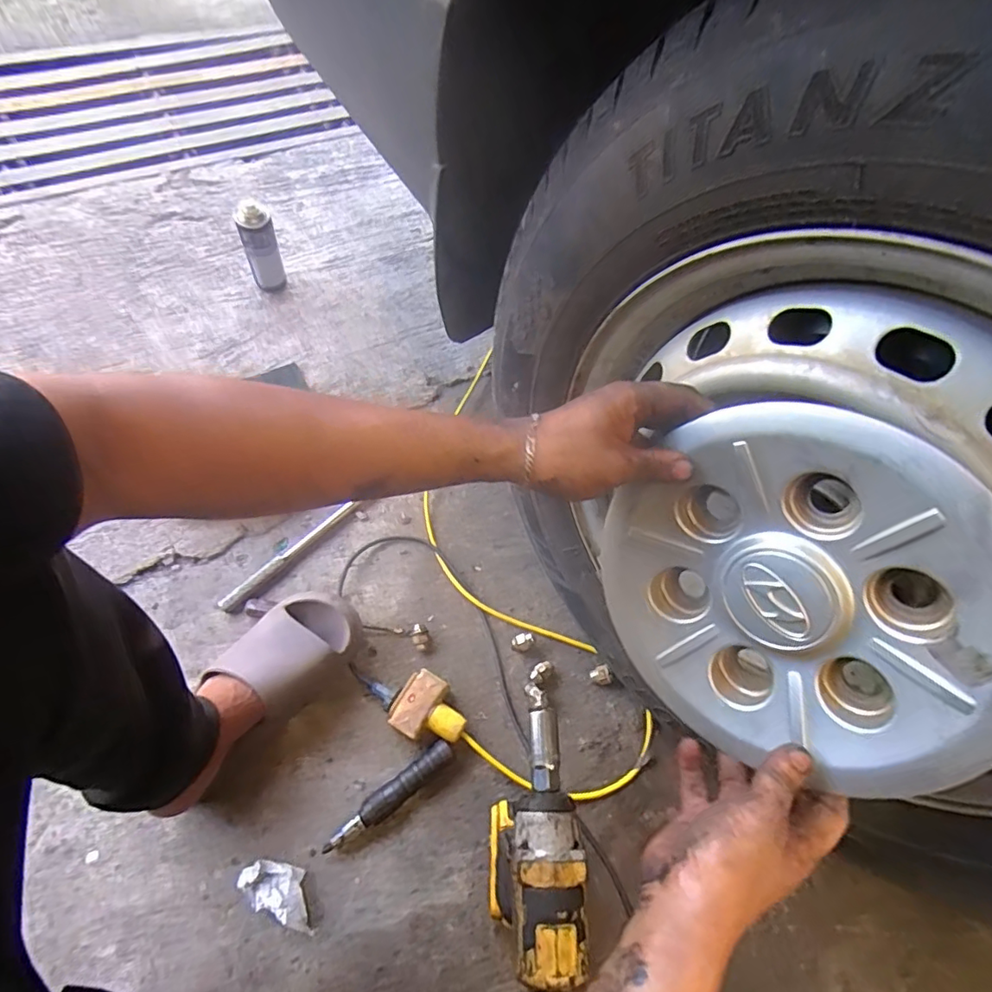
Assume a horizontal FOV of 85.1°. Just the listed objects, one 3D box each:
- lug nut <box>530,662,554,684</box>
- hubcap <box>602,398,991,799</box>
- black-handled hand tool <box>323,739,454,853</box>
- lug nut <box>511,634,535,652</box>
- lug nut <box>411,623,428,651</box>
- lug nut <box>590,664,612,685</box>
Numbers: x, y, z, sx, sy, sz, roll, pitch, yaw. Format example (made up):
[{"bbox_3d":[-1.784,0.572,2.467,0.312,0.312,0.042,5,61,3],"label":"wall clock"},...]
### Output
[{"bbox_3d":[0.061,0.235,0.719,0.033,0.018,0.020,-29,69,-15],"label":"lug nut"},{"bbox_3d":[0.193,0.066,0.358,0.037,0.243,0.235,-18,54,-42],"label":"hubcap"},{"bbox_3d":[-0.124,0.357,0.640,0.171,0.025,0.030,-33,68,-18],"label":"black-handled hand tool"},{"bbox_3d":[0.038,0.199,0.735,0.032,0.024,0.022,-30,69,-16],"label":"lug nut"},{"bbox_3d":[-0.103,0.191,0.733,0.022,0.023,0.036,-6,65,-6],"label":"lug nut"},{"bbox_3d":[0.140,0.239,0.716,0.023,0.019,0.024,-19,67,-11],"label":"lug nut"}]

